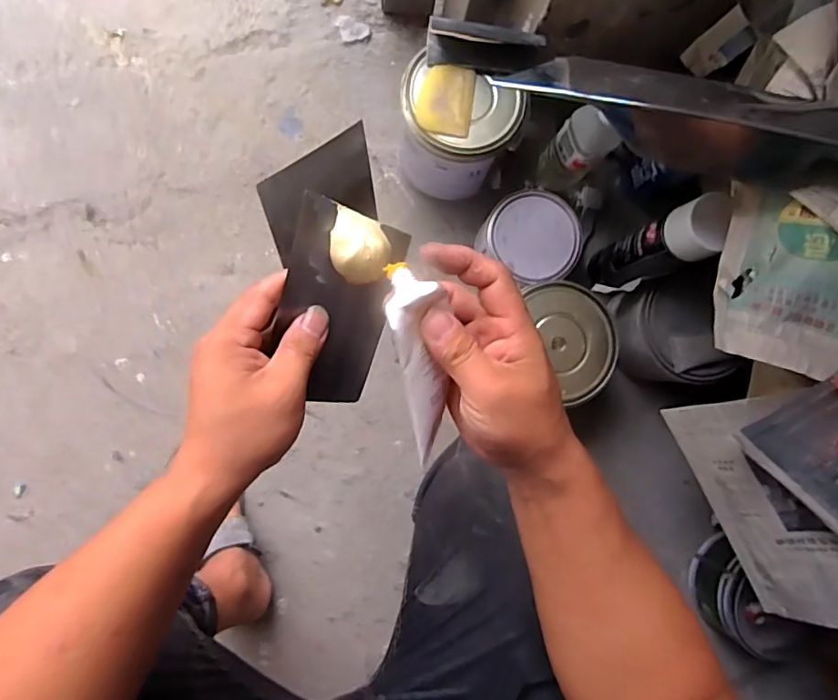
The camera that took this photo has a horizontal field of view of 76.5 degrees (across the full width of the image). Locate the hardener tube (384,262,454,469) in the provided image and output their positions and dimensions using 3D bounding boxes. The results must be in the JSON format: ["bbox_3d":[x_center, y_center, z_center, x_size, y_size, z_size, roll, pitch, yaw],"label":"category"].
[{"bbox_3d":[0.002,0.009,0.309,0.031,0.022,0.115,-10,108,-7],"label":"hardener tube"}]

